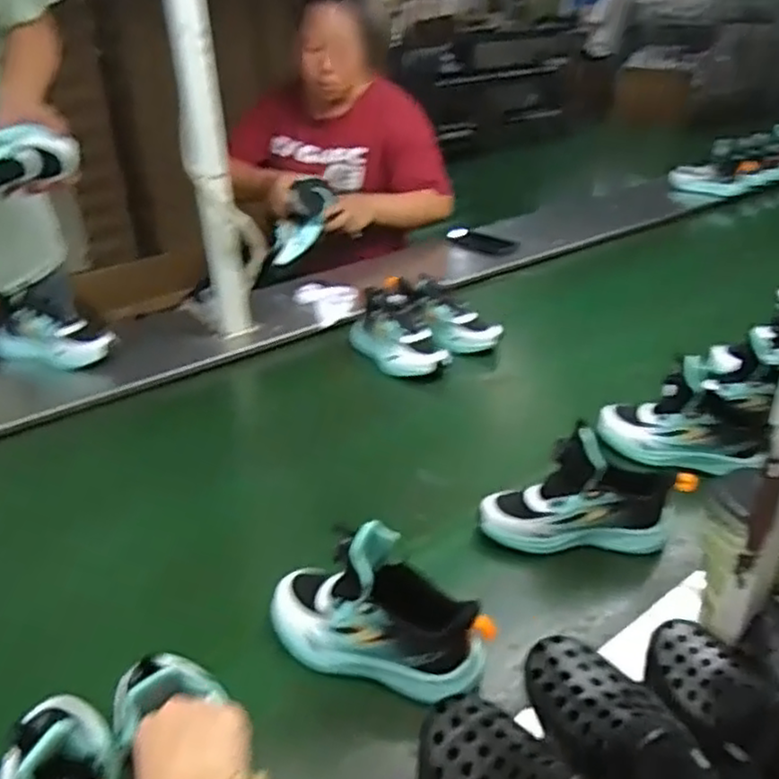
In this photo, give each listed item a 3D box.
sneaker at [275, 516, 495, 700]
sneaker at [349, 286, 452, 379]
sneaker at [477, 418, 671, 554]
[{"bbox_3d":[-0.012,0.197,0.650,0.219,0.120,0.082,13,34,24],"label":"sneaker"},{"bbox_3d":[0.013,-0.104,1.223,0.106,0.098,0.207,-17,34,-23],"label":"sneaker"},{"bbox_3d":[0.213,0.121,0.793,0.216,0.121,0.072,-1,31,1],"label":"sneaker"}]

